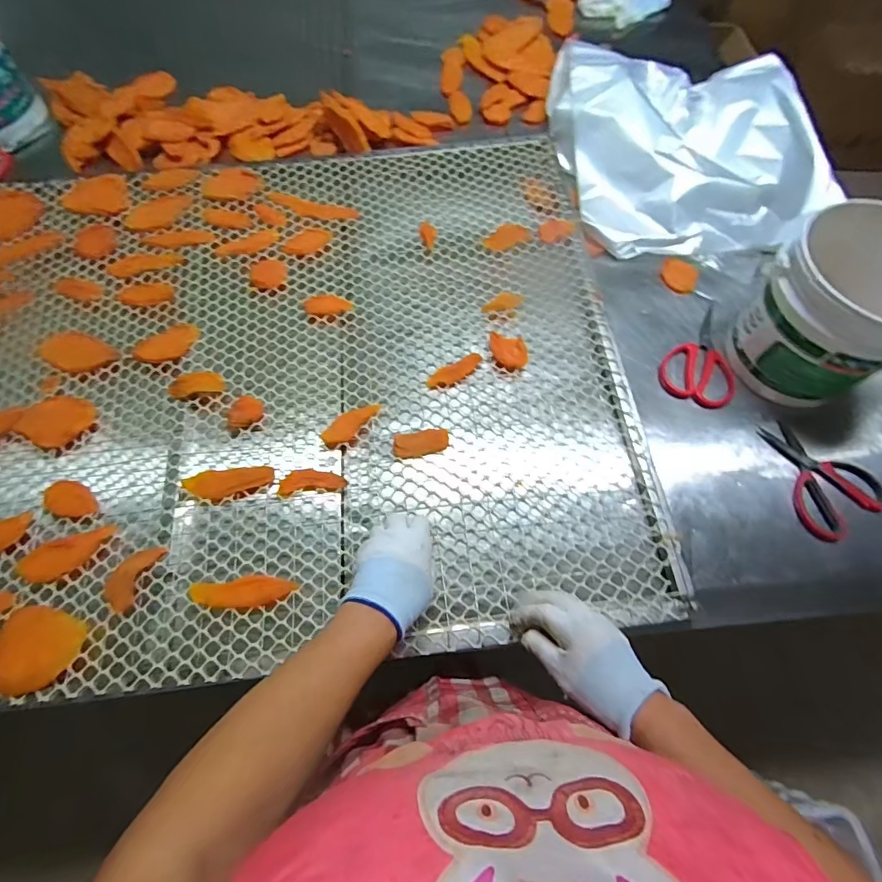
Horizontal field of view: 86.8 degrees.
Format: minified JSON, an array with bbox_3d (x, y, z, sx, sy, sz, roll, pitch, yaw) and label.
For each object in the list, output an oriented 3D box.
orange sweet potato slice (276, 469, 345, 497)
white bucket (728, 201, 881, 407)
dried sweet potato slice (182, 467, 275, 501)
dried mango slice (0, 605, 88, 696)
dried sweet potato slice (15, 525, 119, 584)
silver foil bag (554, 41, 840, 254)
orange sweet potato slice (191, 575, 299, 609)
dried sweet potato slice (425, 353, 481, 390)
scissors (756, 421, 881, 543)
[{"bbox_3d":[-0.163,0.051,0.591,0.081,0.006,0.032,-8,68,-4],"label":"orange sweet potato slice"},{"bbox_3d":[0.498,-0.153,0.591,0.170,0.191,0.170,0,68,-1],"label":"white bucket"},{"bbox_3d":[-0.262,0.051,0.577,0.102,0.011,0.037,-8,68,-4],"label":"dried sweet potato slice"},{"bbox_3d":[-0.444,0.227,0.508,0.093,0.009,0.081,17,69,6],"label":"dried mango slice"},{"bbox_3d":[-0.438,0.131,0.547,0.110,0.004,0.046,-22,70,-10],"label":"dried sweet potato slice"},{"bbox_3d":[0.411,-0.493,0.768,0.412,0.095,0.387,-4,68,-2],"label":"silver foil bag"},{"bbox_3d":[-0.224,0.171,0.527,0.117,0.012,0.034,-7,68,-4],"label":"orange sweet potato slice"},{"bbox_3d":[0.019,-0.095,0.640,0.082,0.015,0.028,-26,70,-11],"label":"dried sweet potato slice"},{"bbox_3d":[0.478,0.042,0.597,0.116,0.021,0.148,-27,71,-11],"label":"scissors"}]

